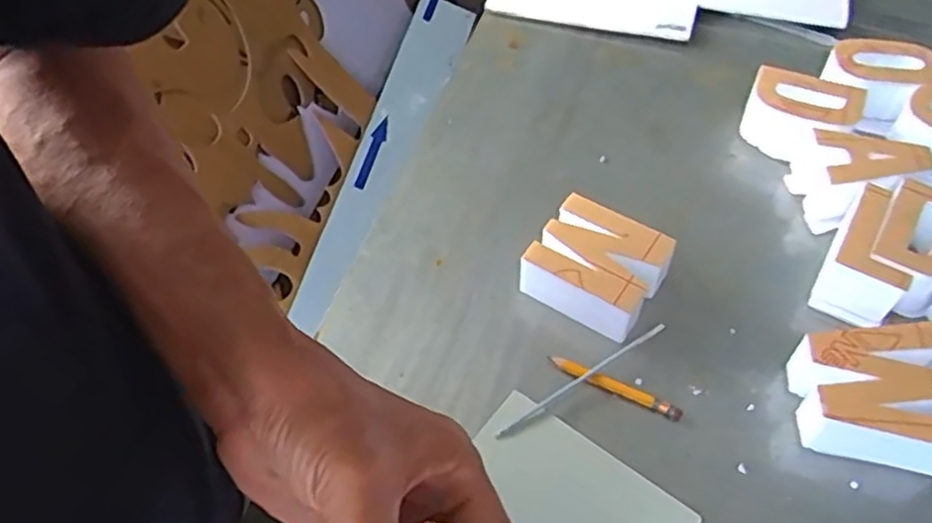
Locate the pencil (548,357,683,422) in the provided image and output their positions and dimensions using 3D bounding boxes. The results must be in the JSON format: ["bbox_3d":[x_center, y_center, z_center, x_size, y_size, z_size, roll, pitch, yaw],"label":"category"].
[{"bbox_3d":[0.098,0.083,0.473,0.090,0.008,0.009,22,58,16],"label":"pencil"}]

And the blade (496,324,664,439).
[{"bbox_3d":[0.076,0.077,0.470,0.135,0.009,0.008,-29,59,-18],"label":"blade"}]

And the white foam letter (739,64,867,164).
[{"bbox_3d":[0.272,-0.118,0.590,0.080,0.050,0.061,28,60,20],"label":"white foam letter"}]

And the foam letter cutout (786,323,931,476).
[{"bbox_3d":[0.250,0.084,0.443,0.086,0.052,0.078,6,55,6],"label":"foam letter cutout"}]

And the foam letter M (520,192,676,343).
[{"bbox_3d":[0.090,0.007,0.505,0.084,0.045,0.075,28,60,20],"label":"foam letter M"}]

